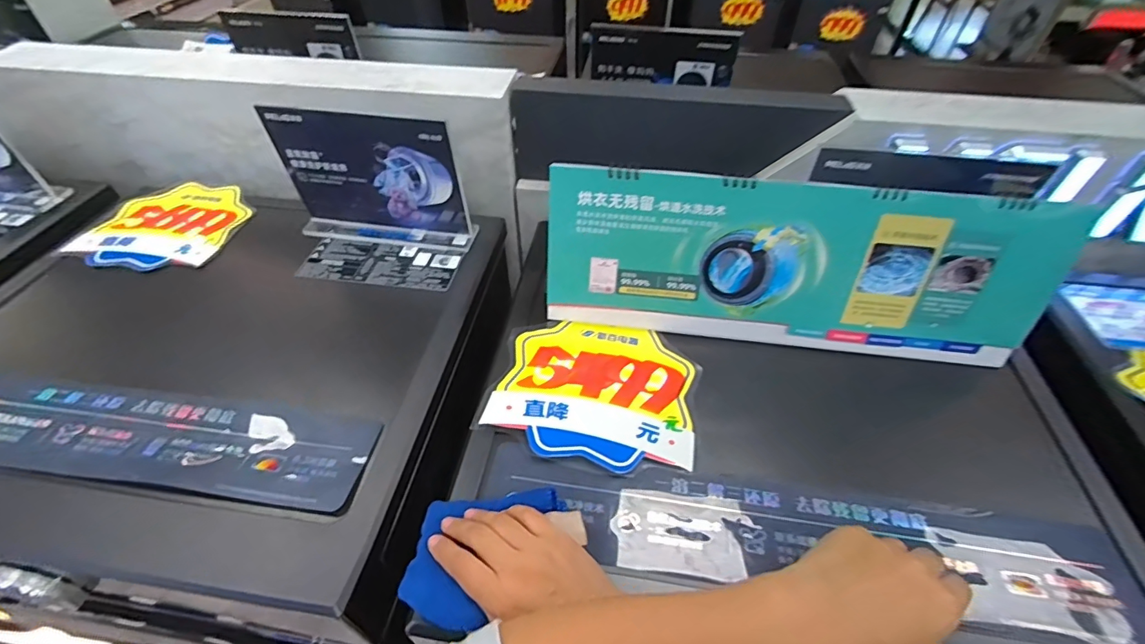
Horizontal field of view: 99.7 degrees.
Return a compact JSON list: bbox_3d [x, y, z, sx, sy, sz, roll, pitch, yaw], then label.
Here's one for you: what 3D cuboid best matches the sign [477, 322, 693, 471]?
[{"bbox_3d":[0.025,0.066,0.505,0.196,0.009,0.172,9,47,8],"label":"sign"}]

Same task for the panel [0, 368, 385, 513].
[{"bbox_3d":[-0.451,0.101,0.468,0.522,0.009,0.097,6,47,6],"label":"panel"}]

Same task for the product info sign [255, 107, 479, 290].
[{"bbox_3d":[-0.259,-0.153,0.599,0.235,0.169,0.130,3,47,2],"label":"product info sign"}]

